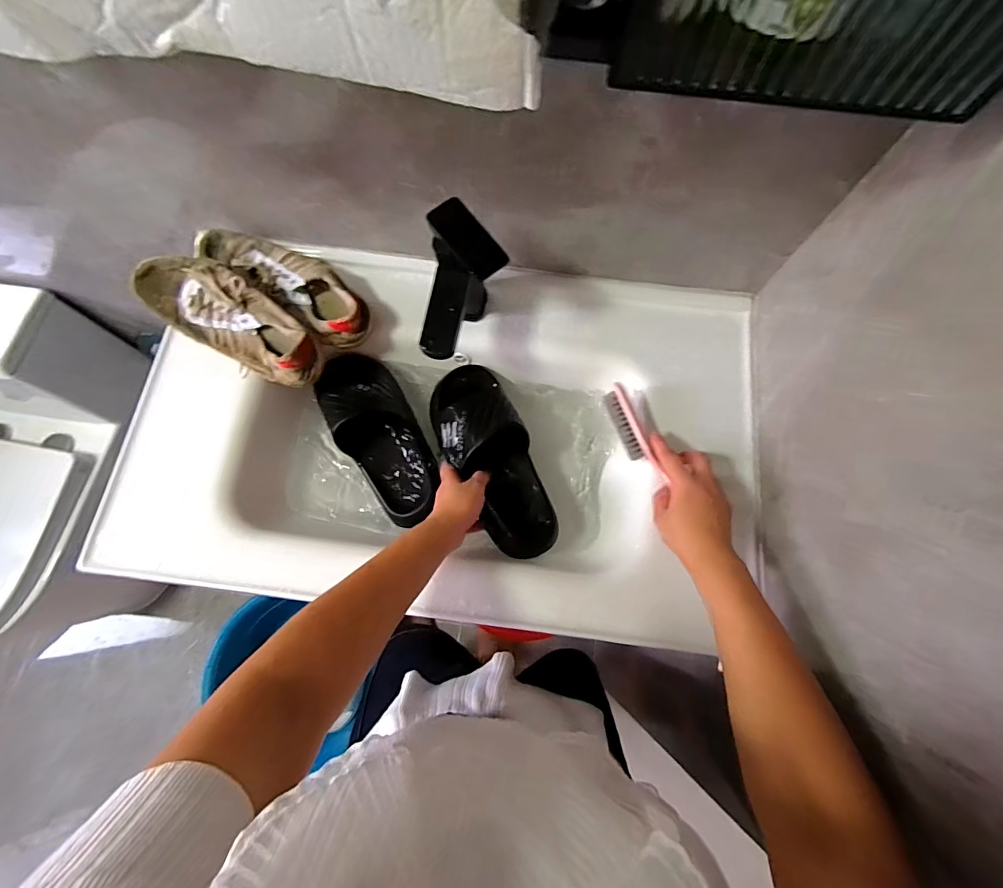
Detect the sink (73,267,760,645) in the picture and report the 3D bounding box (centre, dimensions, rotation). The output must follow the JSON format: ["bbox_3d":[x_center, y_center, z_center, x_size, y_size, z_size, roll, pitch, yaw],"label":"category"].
[{"bbox_3d":[-0.073,-0.014,0.608,0.792,0.133,0.459,6,74,1],"label":"sink"}]

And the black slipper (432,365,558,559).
[{"bbox_3d":[-0.014,0.016,0.589,0.107,0.060,0.274,-25,81,-6],"label":"black slipper"}]

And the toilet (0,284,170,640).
[{"bbox_3d":[-1.131,0.093,1.056,0.398,0.594,0.774,12,74,2],"label":"toilet"}]

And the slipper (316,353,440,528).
[{"bbox_3d":[-0.165,-0.011,0.605,0.102,0.080,0.242,-29,76,-9],"label":"slipper"}]

